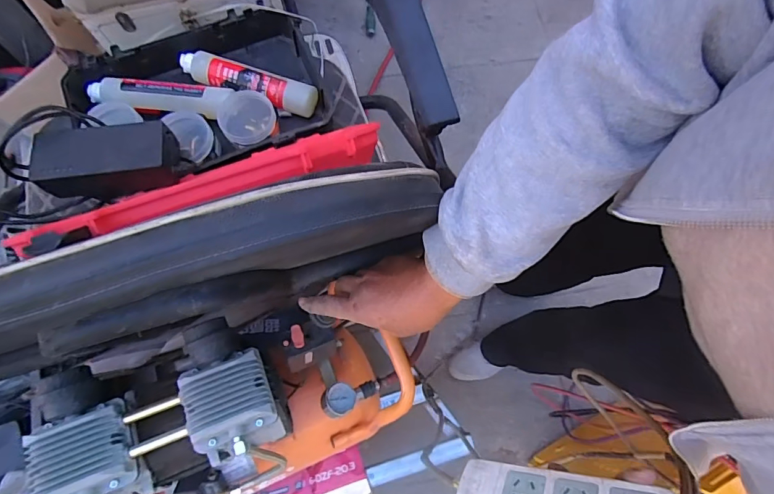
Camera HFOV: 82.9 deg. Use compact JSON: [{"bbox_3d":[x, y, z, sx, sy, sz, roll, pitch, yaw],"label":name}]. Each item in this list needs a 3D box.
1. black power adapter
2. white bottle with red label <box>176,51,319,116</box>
[{"bbox_3d":[-0.355,-0.114,0.567,0.169,0.050,0.077,-6,74,-5],"label":"black power adapter"},{"bbox_3d":[-0.222,-0.261,0.690,0.229,0.039,0.045,20,73,3],"label":"white bottle with red label"}]

